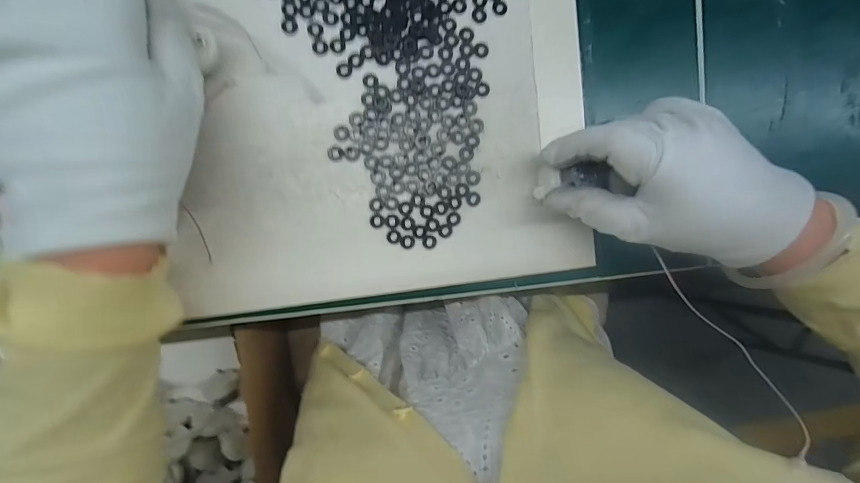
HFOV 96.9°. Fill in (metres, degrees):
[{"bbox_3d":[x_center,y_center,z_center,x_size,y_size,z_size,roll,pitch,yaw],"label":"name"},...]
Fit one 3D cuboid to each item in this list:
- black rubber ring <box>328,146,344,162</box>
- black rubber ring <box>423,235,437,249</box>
[{"bbox_3d":[-0.064,-0.059,0.257,0.010,0.004,0.010,-1,95,-7],"label":"black rubber ring"},{"bbox_3d":[0.000,0.001,0.268,0.010,0.004,0.010,-1,95,-7],"label":"black rubber ring"}]

